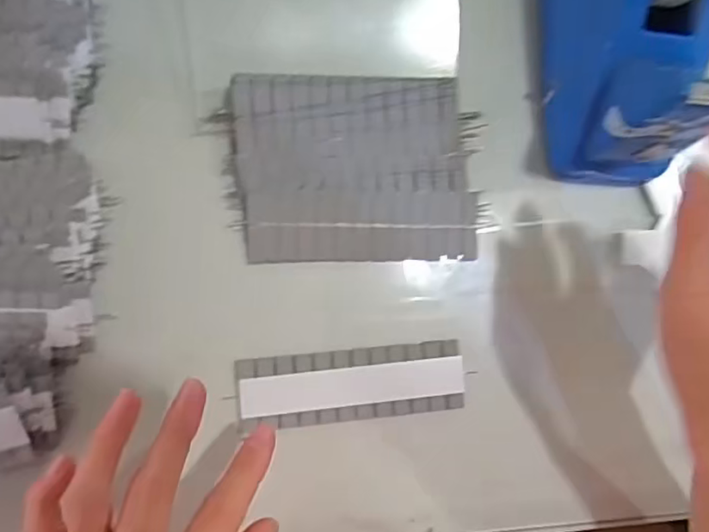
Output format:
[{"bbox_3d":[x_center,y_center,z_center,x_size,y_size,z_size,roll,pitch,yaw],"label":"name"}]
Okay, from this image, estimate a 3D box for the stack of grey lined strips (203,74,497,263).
[{"bbox_3d":[0.003,-0.054,0.339,0.145,0.020,0.101,-1,86,-7],"label":"stack of grey lined strips"}]

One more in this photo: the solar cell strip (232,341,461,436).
[{"bbox_3d":[-0.001,0.066,0.334,0.125,0.004,0.038,-5,86,-7],"label":"solar cell strip"}]

